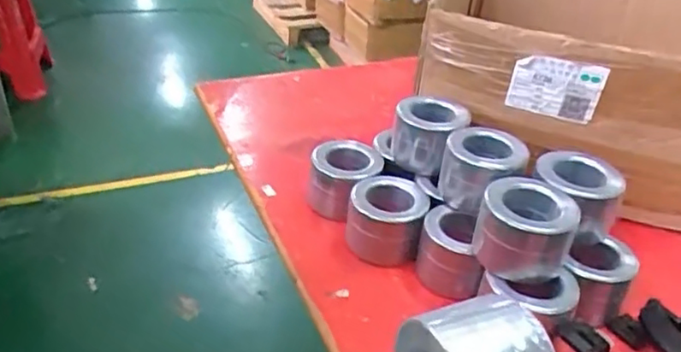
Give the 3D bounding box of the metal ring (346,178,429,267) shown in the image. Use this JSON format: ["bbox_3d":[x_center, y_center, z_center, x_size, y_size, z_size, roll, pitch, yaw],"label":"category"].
[{"bbox_3d":[0.042,0.042,0.558,0.066,0.053,0.067,3,32,-2],"label":"metal ring"}]

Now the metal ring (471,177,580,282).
[{"bbox_3d":[0.142,0.041,0.476,0.069,0.054,0.068,3,32,-2],"label":"metal ring"}]

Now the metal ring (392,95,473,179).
[{"bbox_3d":[0.085,-0.038,0.590,0.066,0.059,0.058,8,33,7],"label":"metal ring"}]

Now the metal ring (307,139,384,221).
[{"bbox_3d":[0.007,0.002,0.609,0.070,0.058,0.068,3,32,-2],"label":"metal ring"}]

